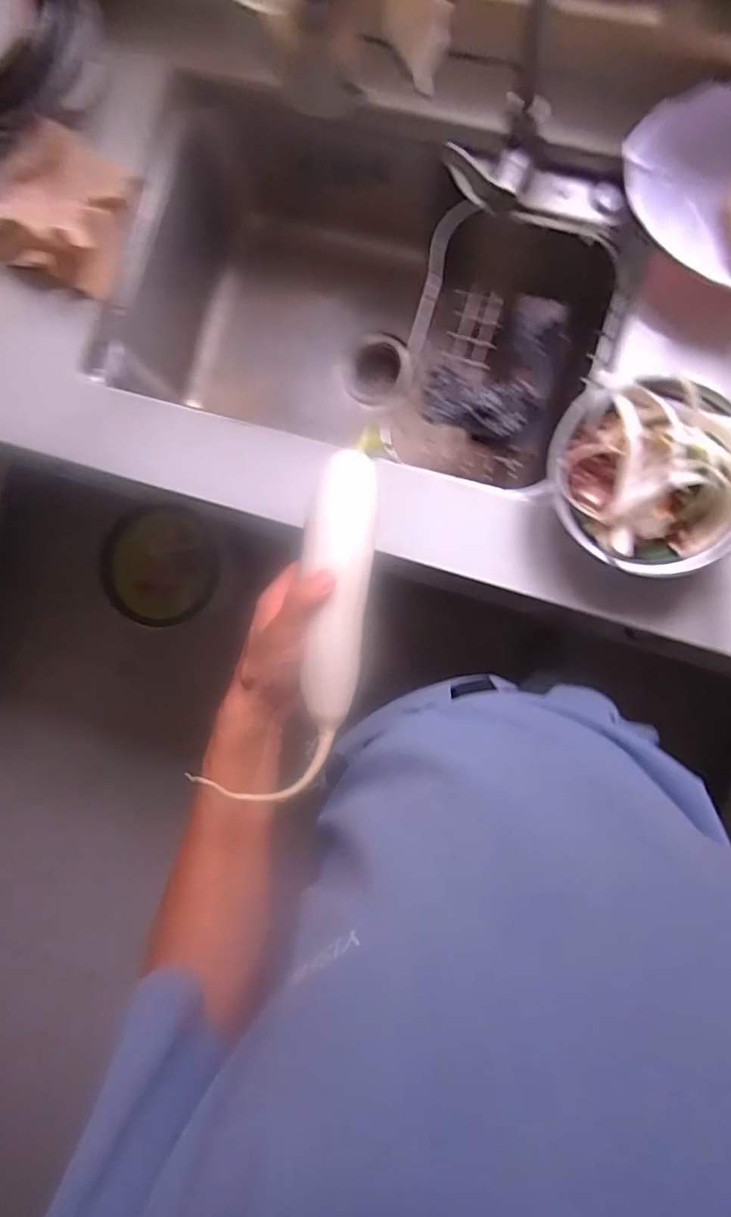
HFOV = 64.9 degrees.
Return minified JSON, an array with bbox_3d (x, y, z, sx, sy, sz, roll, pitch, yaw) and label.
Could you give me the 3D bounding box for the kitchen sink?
[{"bbox_3d":[0.007,-0.397,0.816,0.618,0.246,0.398,16,90,7],"label":"kitchen sink"}]

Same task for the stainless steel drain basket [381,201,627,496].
[{"bbox_3d":[0.177,-0.337,0.739,0.227,0.112,0.302,20,91,7],"label":"stainless steel drain basket"}]

